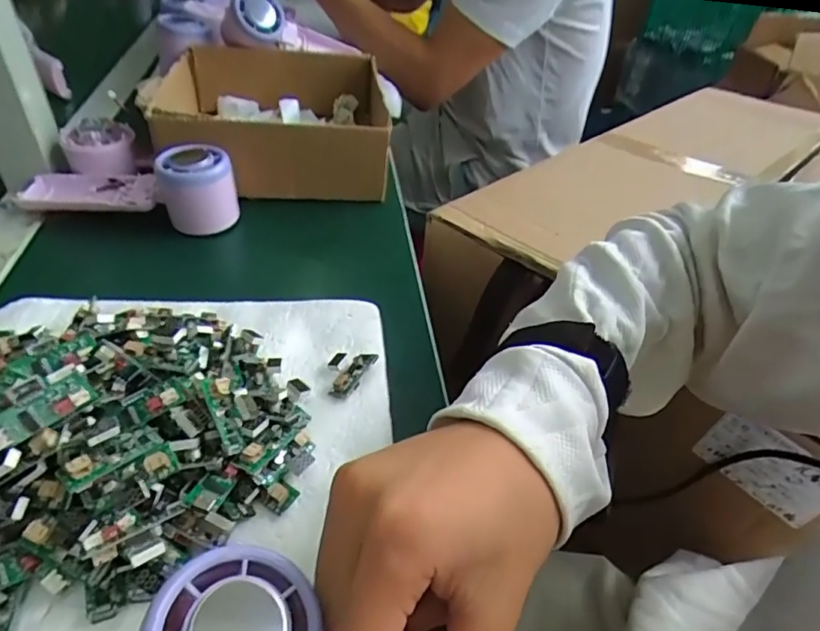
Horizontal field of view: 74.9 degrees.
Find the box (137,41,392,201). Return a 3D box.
[{"bbox_3d":[-0.136,-0.202,0.539,0.204,0.076,0.225,-1,42,-12],"label":"box"}]

